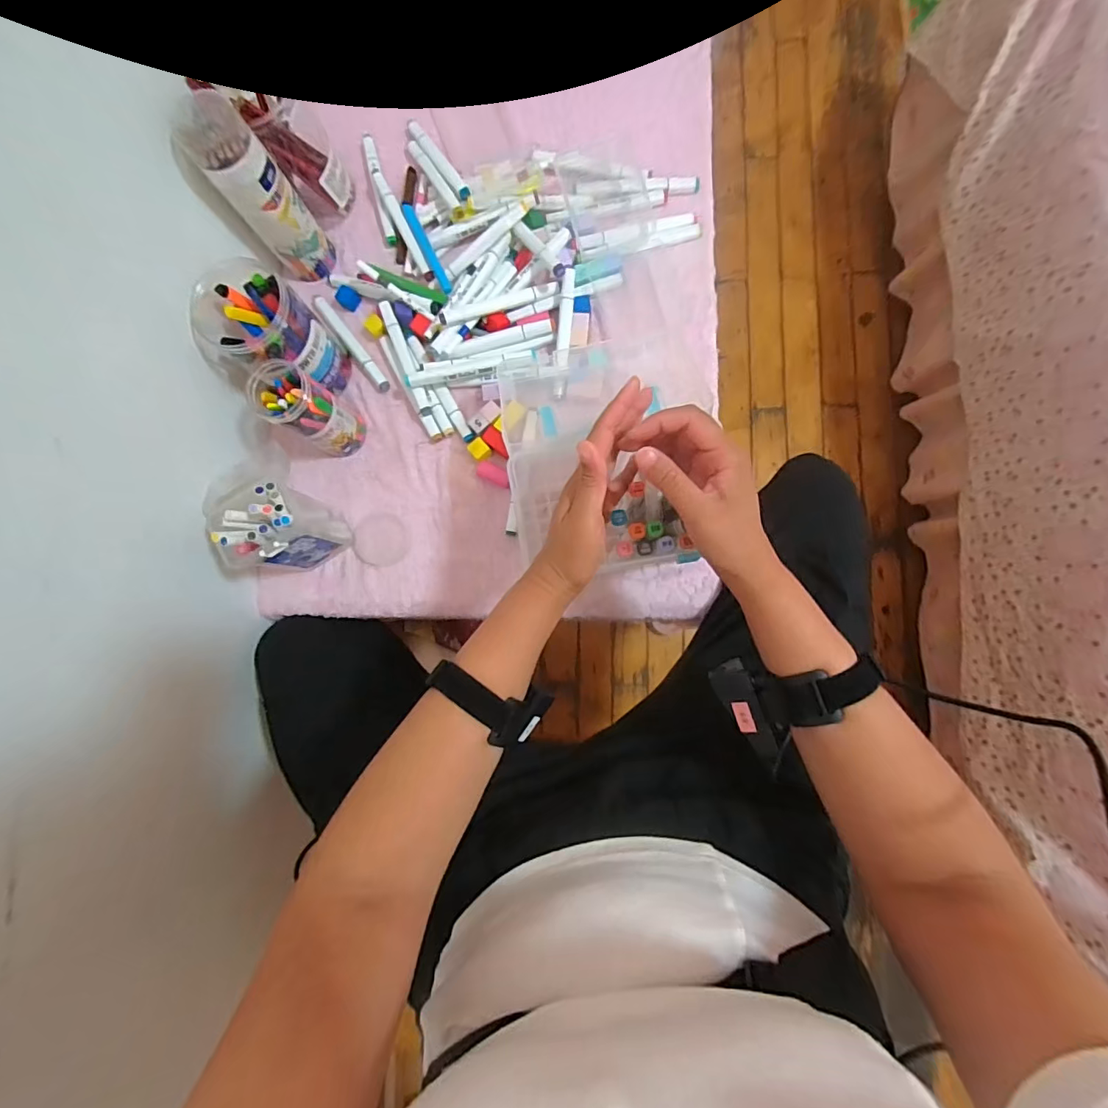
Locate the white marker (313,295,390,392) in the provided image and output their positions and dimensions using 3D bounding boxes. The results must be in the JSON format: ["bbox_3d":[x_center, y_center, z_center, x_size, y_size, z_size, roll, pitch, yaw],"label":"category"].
[{"bbox_3d":[-0.251,-0.262,0.604,0.016,0.012,0.151,-37,85,-4],"label":"white marker"}]

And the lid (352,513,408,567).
[{"bbox_3d":[-0.206,-0.017,0.582,0.063,0.007,0.061,0,84,5],"label":"lid"}]

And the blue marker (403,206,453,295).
[{"bbox_3d":[-0.153,-0.372,0.595,0.012,0.008,0.128,-24,85,-3],"label":"blue marker"}]

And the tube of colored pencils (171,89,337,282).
[{"bbox_3d":[-0.317,-0.388,0.539,0.065,0.175,0.068,-36,84,-2],"label":"tube of colored pencils"}]

